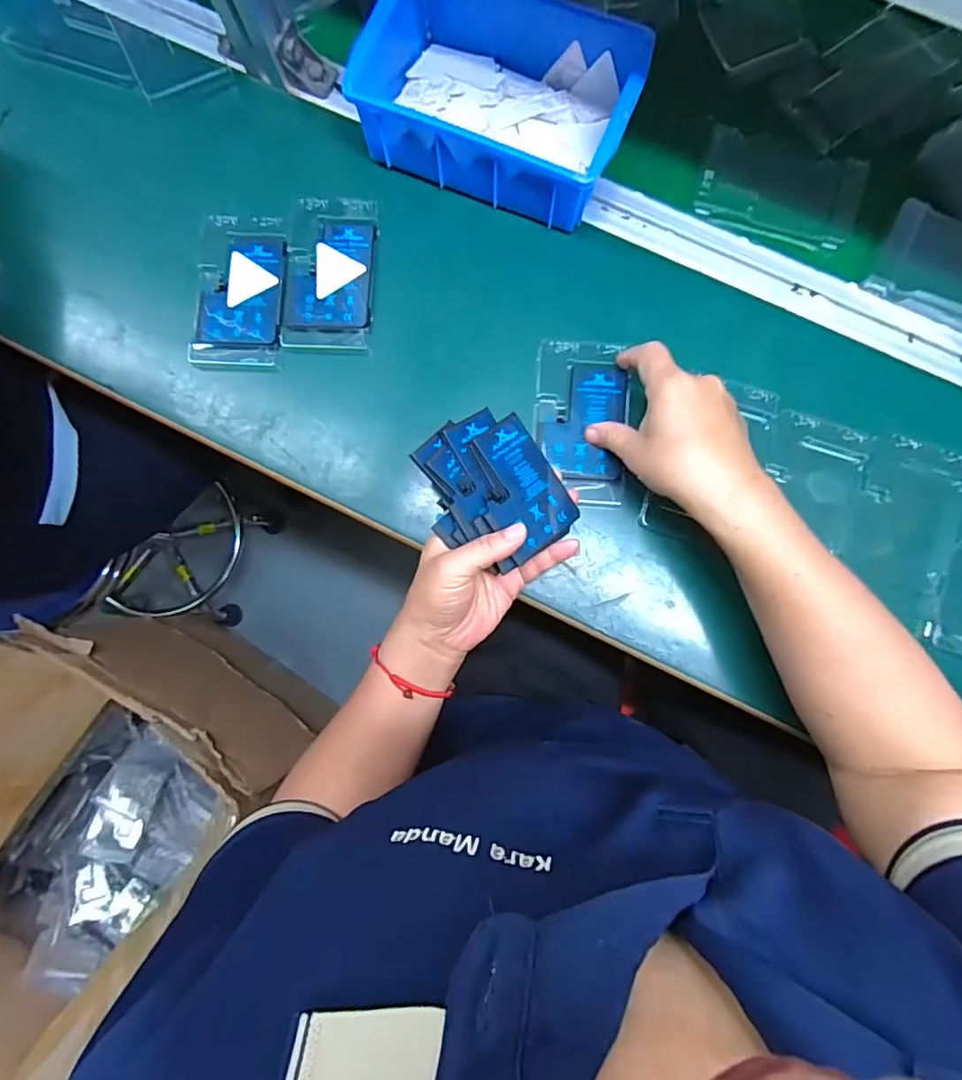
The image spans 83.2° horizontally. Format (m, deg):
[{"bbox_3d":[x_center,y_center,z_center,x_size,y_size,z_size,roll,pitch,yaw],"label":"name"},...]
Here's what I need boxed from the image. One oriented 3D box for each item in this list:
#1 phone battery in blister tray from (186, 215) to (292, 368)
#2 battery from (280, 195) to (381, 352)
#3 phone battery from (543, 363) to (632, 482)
[{"bbox_3d":[-0.196,-0.204,0.442,0.072,0.004,0.125,4,88,3],"label":"phone battery in blister tray"},{"bbox_3d":[-0.123,-0.218,0.444,0.071,0.010,0.126,3,88,3],"label":"battery"},{"bbox_3d":[0.081,-0.094,0.422,0.061,0.007,0.089,6,88,3],"label":"phone battery"}]

